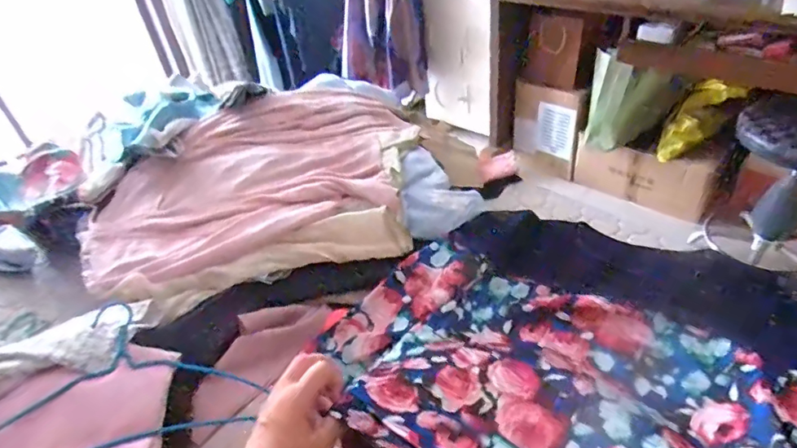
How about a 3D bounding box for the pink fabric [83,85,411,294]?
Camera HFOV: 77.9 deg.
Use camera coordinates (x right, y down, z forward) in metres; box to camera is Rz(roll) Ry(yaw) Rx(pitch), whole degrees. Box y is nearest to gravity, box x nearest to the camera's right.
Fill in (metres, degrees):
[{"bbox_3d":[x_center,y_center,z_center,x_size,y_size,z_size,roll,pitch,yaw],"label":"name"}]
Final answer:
[{"bbox_3d":[-0.250,-0.103,0.883,0.567,0.052,0.434,-17,39,-11],"label":"pink fabric"}]

